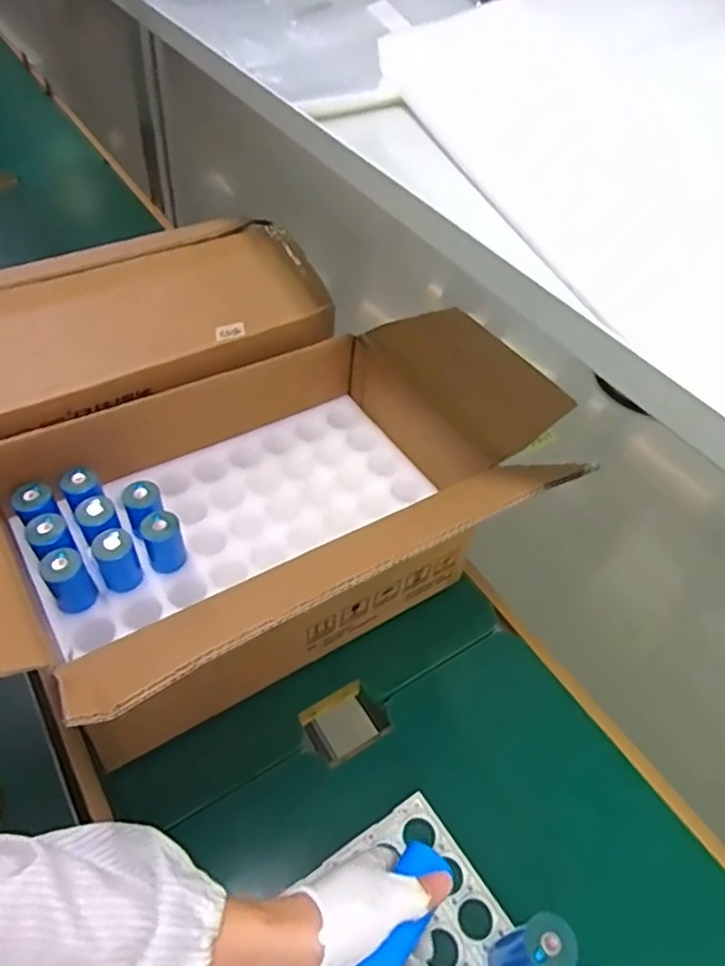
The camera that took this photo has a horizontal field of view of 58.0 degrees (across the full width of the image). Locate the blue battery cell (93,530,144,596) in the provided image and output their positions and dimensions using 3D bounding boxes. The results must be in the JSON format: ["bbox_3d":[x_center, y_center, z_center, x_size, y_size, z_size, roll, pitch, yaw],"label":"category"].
[{"bbox_3d":[-0.260,0.083,0.697,0.040,0.066,0.035,-19,53,-22],"label":"blue battery cell"}]

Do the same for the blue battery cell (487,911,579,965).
[{"bbox_3d":[0.139,0.390,0.542,0.038,0.131,0.038,3,48,-4],"label":"blue battery cell"}]

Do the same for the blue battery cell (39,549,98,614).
[{"bbox_3d":[-0.303,0.102,0.674,0.040,0.074,0.035,-24,55,-25],"label":"blue battery cell"}]

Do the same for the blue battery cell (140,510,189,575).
[{"bbox_3d":[-0.213,0.062,0.702,0.042,0.057,0.042,-19,53,-22],"label":"blue battery cell"}]

